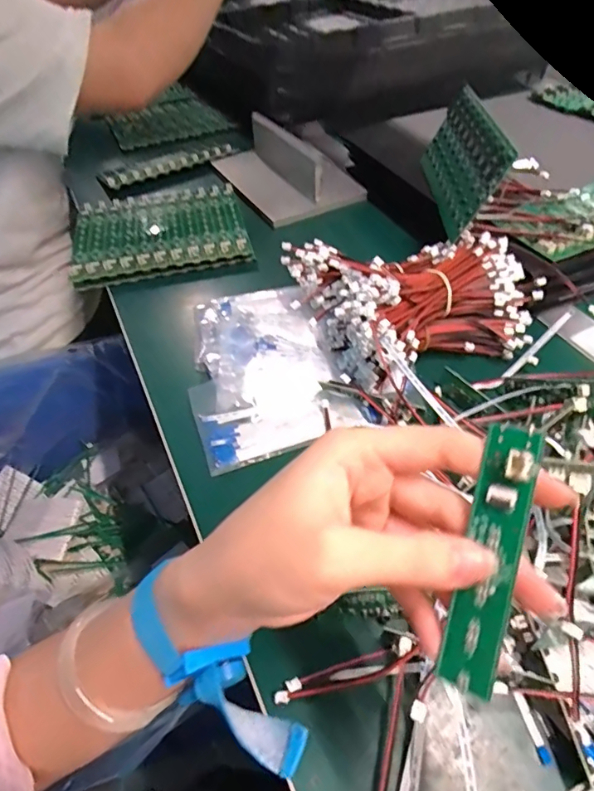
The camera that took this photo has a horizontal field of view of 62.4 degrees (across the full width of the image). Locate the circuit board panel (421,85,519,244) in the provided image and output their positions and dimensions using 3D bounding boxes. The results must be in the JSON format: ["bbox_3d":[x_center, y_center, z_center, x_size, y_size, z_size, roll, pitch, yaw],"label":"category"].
[{"bbox_3d":[0.157,-0.226,0.469,0.006,0.081,0.184,19,45,-18],"label":"circuit board panel"}]

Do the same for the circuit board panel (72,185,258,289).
[{"bbox_3d":[-0.162,-0.197,0.579,0.188,0.030,0.176,-12,48,-8],"label":"circuit board panel"}]

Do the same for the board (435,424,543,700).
[{"bbox_3d":[0.062,0.051,0.156,0.016,0.009,0.083,13,85,13],"label":"board"}]

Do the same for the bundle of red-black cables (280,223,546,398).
[{"bbox_3d":[0.100,-0.084,0.420,0.184,0.083,0.141,-18,49,-13],"label":"bundle of red-black cables"}]

